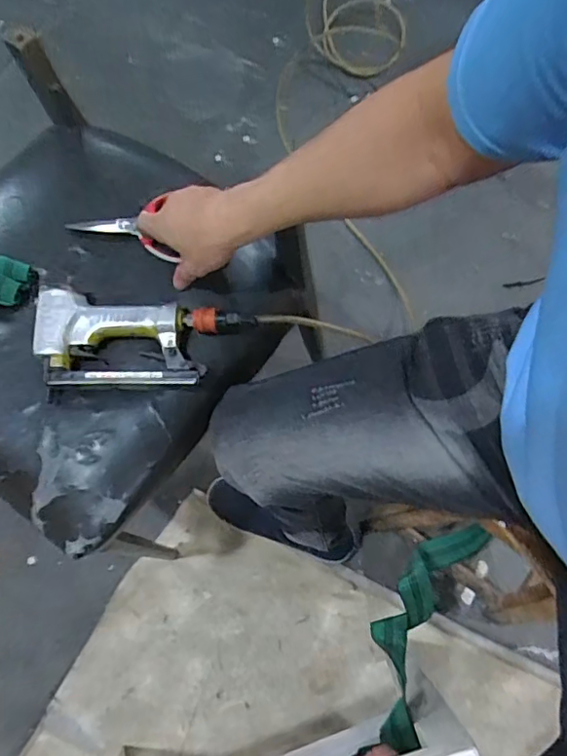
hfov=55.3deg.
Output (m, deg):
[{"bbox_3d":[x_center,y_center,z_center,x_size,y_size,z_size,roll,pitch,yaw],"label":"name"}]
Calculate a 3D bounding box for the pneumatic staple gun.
[{"bbox_3d":[-0.169,-0.050,0.637,0.236,0.037,0.127,-6,73,1],"label":"pneumatic staple gun"}]

